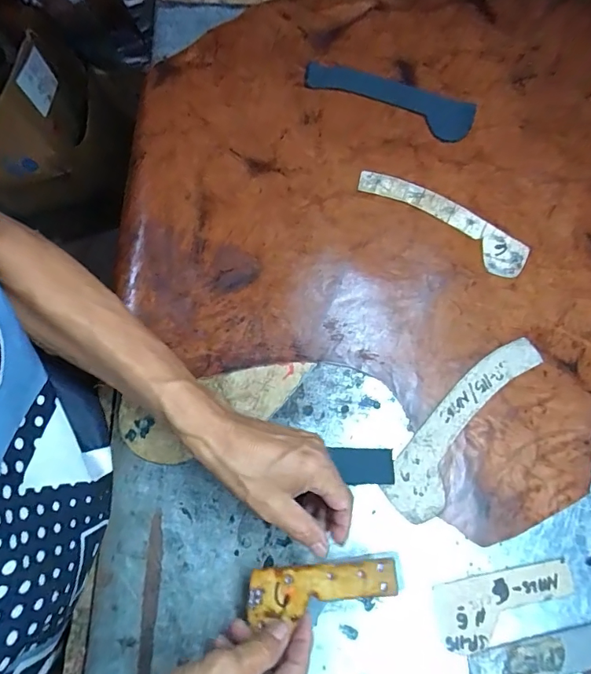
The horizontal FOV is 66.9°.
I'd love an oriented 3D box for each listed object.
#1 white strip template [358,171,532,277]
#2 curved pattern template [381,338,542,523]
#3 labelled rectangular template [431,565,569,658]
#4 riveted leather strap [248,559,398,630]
[{"bbox_3d":[0.159,-0.130,0.490,0.197,0.005,0.049,33,77,9],"label":"white strip template"},{"bbox_3d":[0.162,0.082,0.434,0.053,0.004,0.207,38,78,10],"label":"curved pattern template"},{"bbox_3d":[0.182,0.229,0.384,0.121,0.004,0.051,-12,75,-3],"label":"labelled rectangular template"},{"bbox_3d":[0.021,0.200,0.358,0.118,0.012,0.034,-9,74,1],"label":"riveted leather strap"}]

